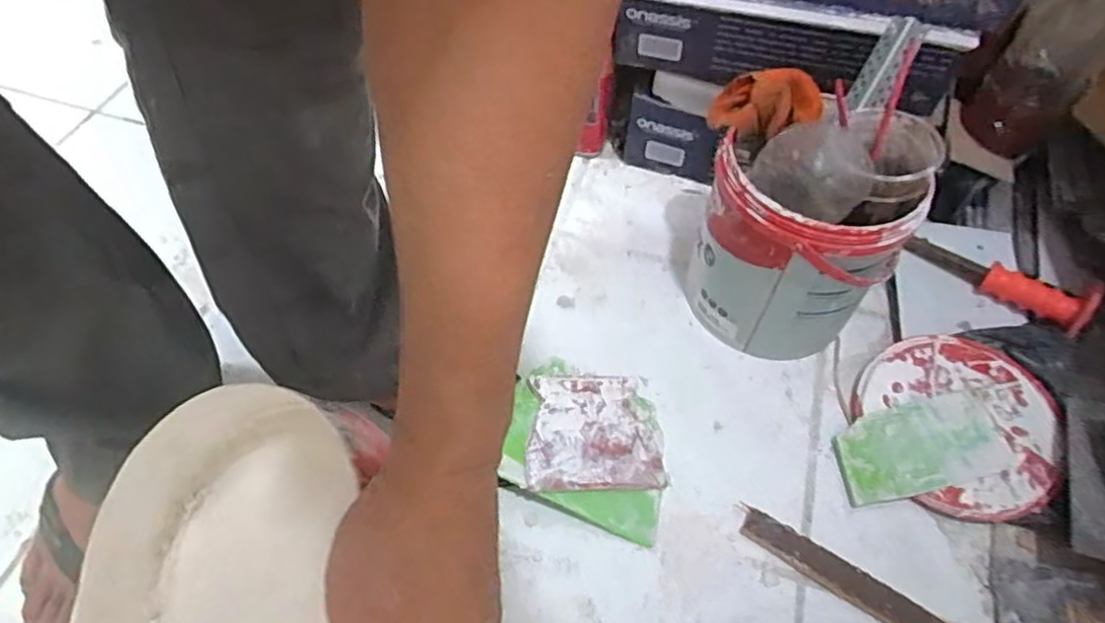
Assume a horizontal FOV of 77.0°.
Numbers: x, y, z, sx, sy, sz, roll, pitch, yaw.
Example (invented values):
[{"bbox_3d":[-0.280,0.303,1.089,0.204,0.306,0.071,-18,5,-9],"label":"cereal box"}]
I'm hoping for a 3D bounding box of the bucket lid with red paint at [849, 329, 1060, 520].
[{"bbox_3d":[0.379,0.102,0.644,0.169,0.030,0.171,2,53,-2],"label":"bucket lid with red paint"}]

